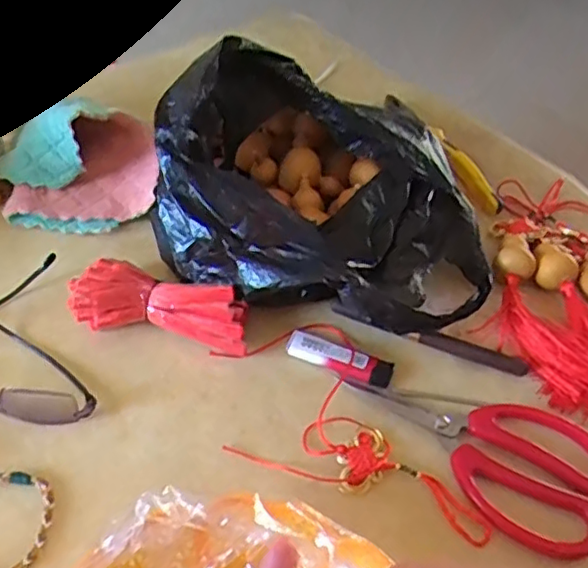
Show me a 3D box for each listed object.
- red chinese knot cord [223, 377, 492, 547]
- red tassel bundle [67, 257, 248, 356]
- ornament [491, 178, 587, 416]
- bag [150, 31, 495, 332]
[{"bbox_3d":[0.051,0.109,0.423,0.170,0.016,0.076,18,55,8],"label":"red chinese knot cord"},{"bbox_3d":[-0.100,0.018,0.473,0.129,0.034,0.049,8,48,2],"label":"red tassel bundle"},{"bbox_3d":[0.245,0.003,0.535,0.143,0.040,0.249,12,54,4],"label":"ornament"},{"bbox_3d":[0.033,-0.080,0.497,0.267,0.122,0.206,15,48,8],"label":"bag"}]

